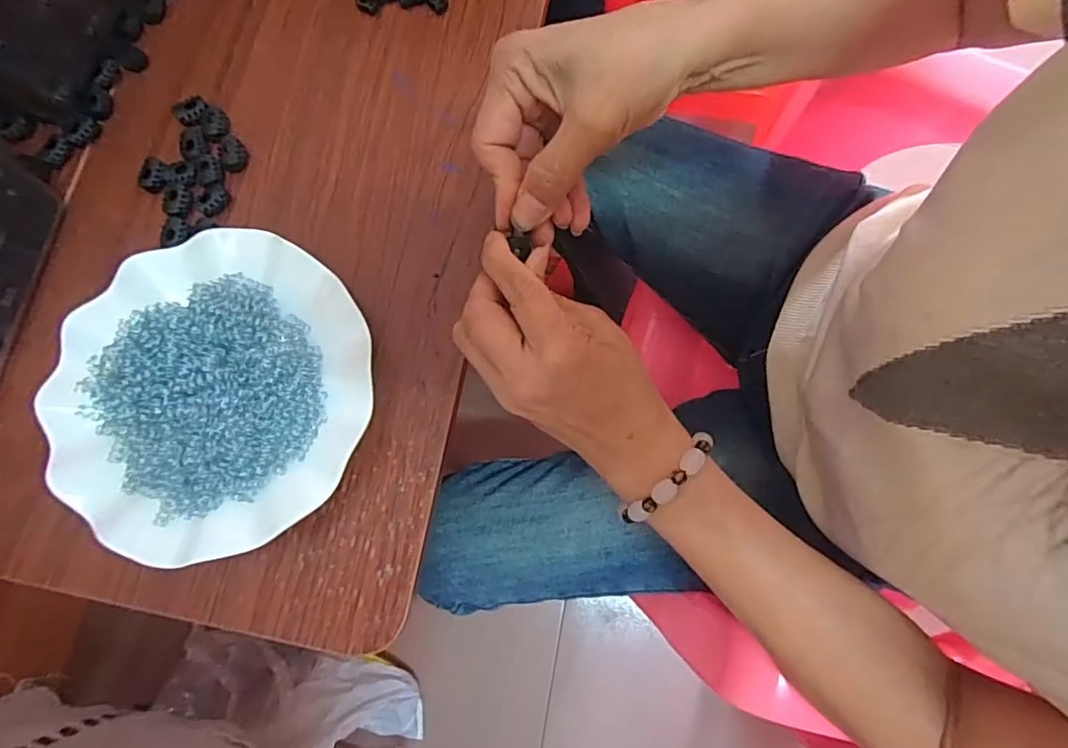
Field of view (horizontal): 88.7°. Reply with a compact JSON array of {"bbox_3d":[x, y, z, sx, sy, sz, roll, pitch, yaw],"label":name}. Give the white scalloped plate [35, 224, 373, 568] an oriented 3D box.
[{"bbox_3d":[-0.183,0.009,0.315,0.178,0.036,0.175,0,77,1],"label":"white scalloped plate"}]

